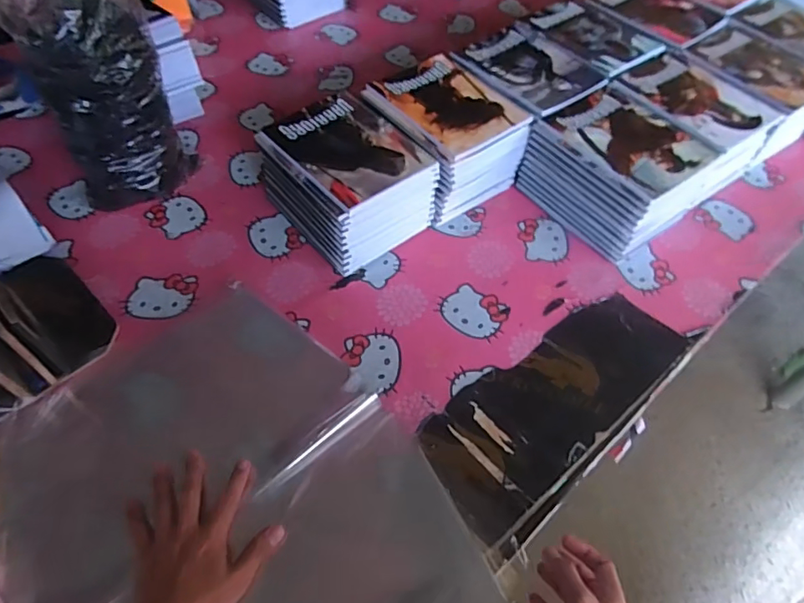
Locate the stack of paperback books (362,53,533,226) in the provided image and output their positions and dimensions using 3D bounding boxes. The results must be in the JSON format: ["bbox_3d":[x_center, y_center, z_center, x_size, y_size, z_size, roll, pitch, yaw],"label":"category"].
[{"bbox_3d":[0.065,-0.248,0.811,0.170,0.123,0.220,-29,60,-21],"label":"stack of paperback books"}]

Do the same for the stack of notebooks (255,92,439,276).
[{"bbox_3d":[-0.078,-0.172,0.749,0.172,0.122,0.203,-34,62,-24],"label":"stack of notebooks"}]

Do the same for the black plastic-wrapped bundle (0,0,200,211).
[{"bbox_3d":[-0.373,-0.250,0.680,0.151,0.311,0.105,-20,57,-16],"label":"black plastic-wrapped bundle"}]

